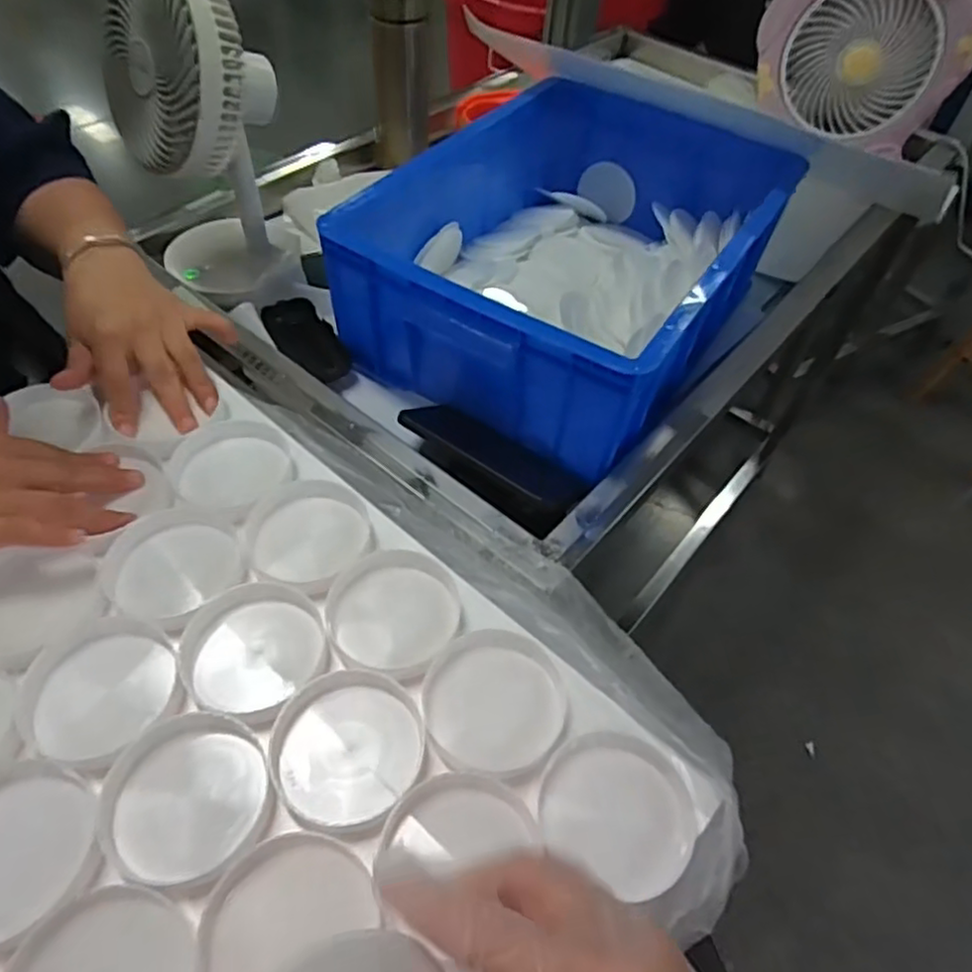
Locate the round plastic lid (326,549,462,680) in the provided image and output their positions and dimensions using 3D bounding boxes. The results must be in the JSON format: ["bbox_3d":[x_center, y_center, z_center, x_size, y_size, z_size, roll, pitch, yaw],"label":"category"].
[{"bbox_3d":[-0.054,0.073,0.405,0.075,0.014,0.069,2,52,-3],"label":"round plastic lid"}]

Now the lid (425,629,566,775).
[{"bbox_3d":[0.007,0.118,0.375,0.074,0.017,0.076,2,52,-3],"label":"lid"}]

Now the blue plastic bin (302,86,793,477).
[{"bbox_3d":[0.087,-0.239,0.683,0.316,0.138,0.431,30,56,18],"label":"blue plastic bin"}]

